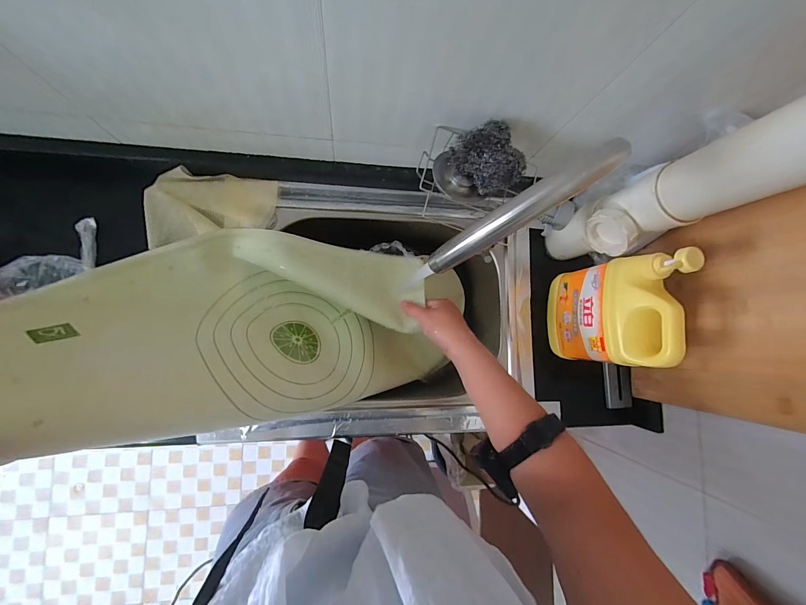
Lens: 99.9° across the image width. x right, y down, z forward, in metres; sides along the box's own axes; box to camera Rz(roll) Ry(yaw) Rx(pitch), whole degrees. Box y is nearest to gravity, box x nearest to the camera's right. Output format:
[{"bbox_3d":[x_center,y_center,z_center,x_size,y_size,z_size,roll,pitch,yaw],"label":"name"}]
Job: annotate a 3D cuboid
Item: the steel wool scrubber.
[{"bbox_3d":[0.110,-0.180,0.425,0.083,0.052,0.065,45,81,-3],"label":"steel wool scrubber"}]

